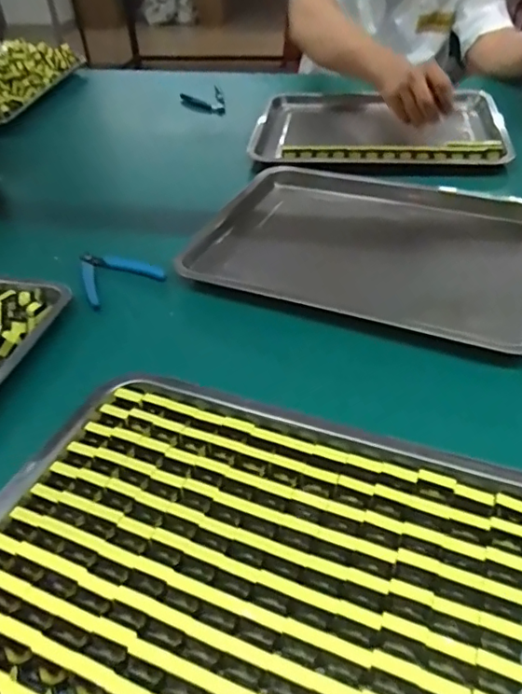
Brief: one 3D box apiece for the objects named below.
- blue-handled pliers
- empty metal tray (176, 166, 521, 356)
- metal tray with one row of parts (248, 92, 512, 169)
[{"bbox_3d":[-0.171,-0.086,0.625,0.087,0.014,0.101,-24,46,-23],"label":"blue-handled pliers"},{"bbox_3d":[0.135,-0.132,0.639,0.388,0.026,0.347,13,43,16],"label":"empty metal tray"},{"bbox_3d":[0.195,-0.373,0.916,0.399,0.047,0.311,4,42,6],"label":"metal tray with one row of parts"}]

